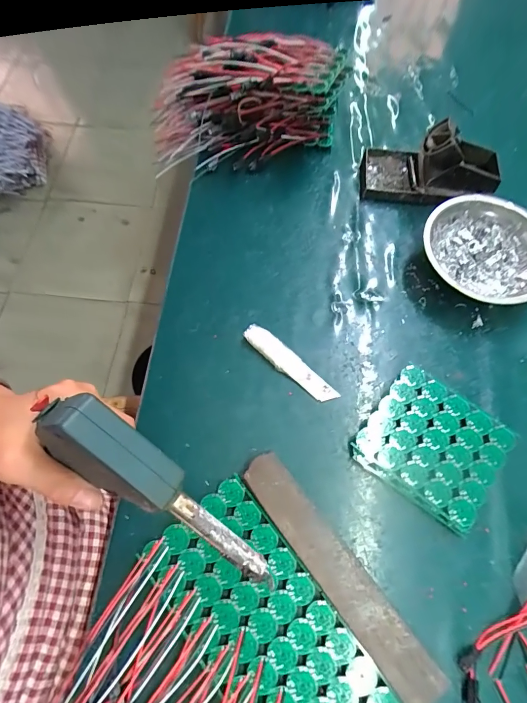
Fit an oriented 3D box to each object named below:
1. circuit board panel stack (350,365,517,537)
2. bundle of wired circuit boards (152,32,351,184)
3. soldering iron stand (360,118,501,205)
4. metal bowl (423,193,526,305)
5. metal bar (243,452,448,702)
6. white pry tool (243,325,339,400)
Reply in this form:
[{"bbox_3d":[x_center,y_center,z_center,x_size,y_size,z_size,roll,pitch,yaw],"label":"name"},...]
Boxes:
[{"bbox_3d":[0.146,0.081,0.321,0.107,0.017,0.100,36,71,14],"label":"circuit board panel stack"},{"bbox_3d":[-0.029,-0.285,0.432,0.229,0.135,0.112,-3,67,-1],"label":"bundle of wired circuit boards"},{"bbox_3d":[0.191,-0.216,0.412,0.149,0.070,0.070,5,67,2],"label":"soldering iron stand"},{"bbox_3d":[0.229,-0.101,0.382,0.127,0.041,0.118,42,73,16],"label":"metal bowl"},{"bbox_3d":[0.054,0.167,0.282,0.036,0.008,0.197,-37,73,-12],"label":"metal bar"},{"bbox_3d":[0.025,0.011,0.353,0.104,0.011,0.023,42,73,16],"label":"white pry tool"}]

